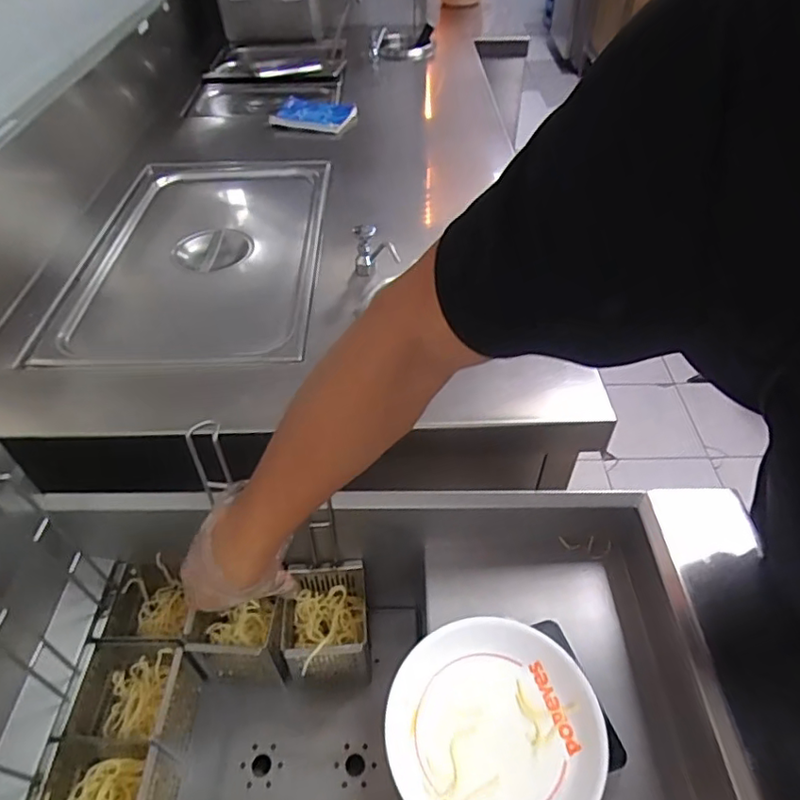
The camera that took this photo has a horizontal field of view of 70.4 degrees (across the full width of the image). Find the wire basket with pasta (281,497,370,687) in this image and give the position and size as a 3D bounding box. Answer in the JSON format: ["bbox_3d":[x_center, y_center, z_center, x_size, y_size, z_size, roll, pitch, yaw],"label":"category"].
[{"bbox_3d":[-0.085,0.262,0.659,0.089,0.112,0.111,-3,46,-1],"label":"wire basket with pasta"}]

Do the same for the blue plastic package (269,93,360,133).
[{"bbox_3d":[-0.177,-0.598,1.184,0.168,0.024,0.121,10,48,12],"label":"blue plastic package"}]

